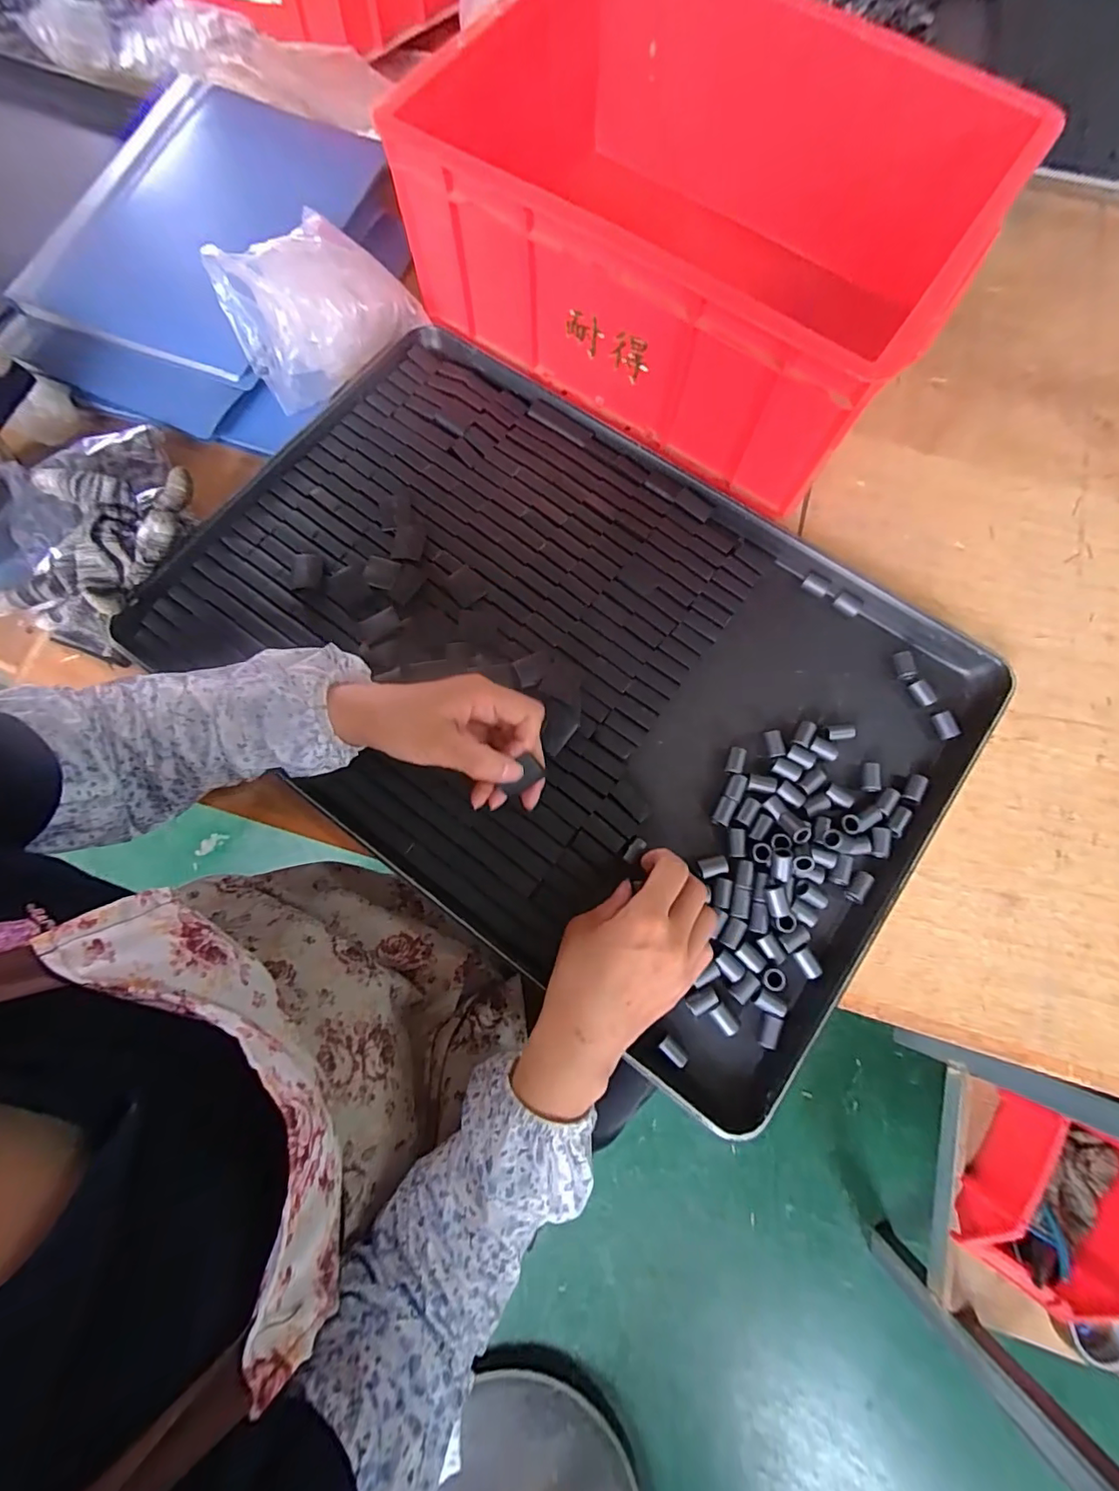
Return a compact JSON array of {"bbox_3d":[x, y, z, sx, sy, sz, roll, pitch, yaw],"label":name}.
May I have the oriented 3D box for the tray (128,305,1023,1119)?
[{"bbox_3d":[0.003,-0.072,0.426,0.603,0.022,0.404,37,77,8],"label":"tray"}]

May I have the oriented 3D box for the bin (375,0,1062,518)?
[{"bbox_3d":[0.115,-0.437,0.456,0.406,0.144,0.305,33,77,8],"label":"bin"}]

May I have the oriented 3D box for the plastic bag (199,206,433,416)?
[{"bbox_3d":[-0.203,-0.377,0.463,0.151,0.087,0.077,-40,79,-11],"label":"plastic bag"}]

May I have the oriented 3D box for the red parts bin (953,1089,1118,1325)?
[{"bbox_3d":[0.681,0.630,0.749,0.164,0.121,0.241,37,78,10],"label":"red parts bin"}]

